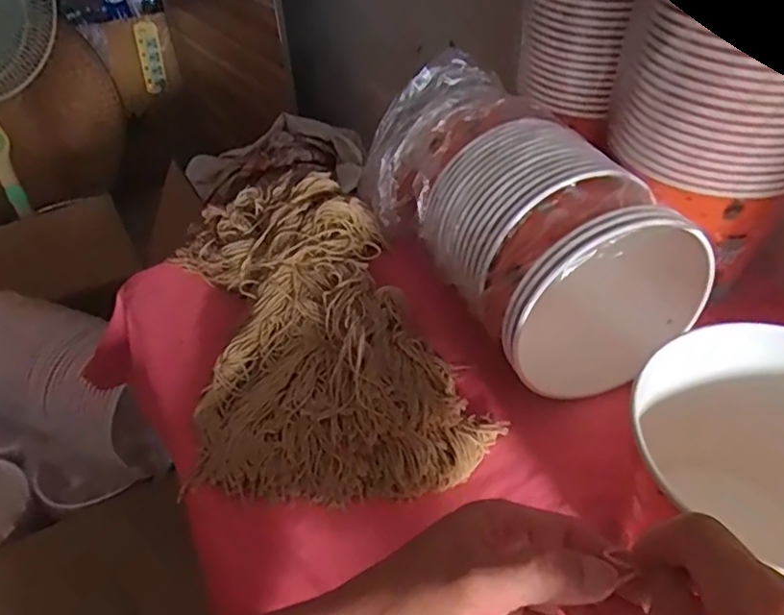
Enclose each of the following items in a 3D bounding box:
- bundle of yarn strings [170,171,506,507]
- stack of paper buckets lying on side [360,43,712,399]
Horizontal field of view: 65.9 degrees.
[{"bbox_3d":[-0.083,0.004,0.547,0.207,0.066,0.377,-16,44,-12],"label":"bundle of yarn strings"},{"bbox_3d":[0.097,-0.081,0.555,0.168,0.161,0.340,-21,45,-17],"label":"stack of paper buckets lying on side"}]

